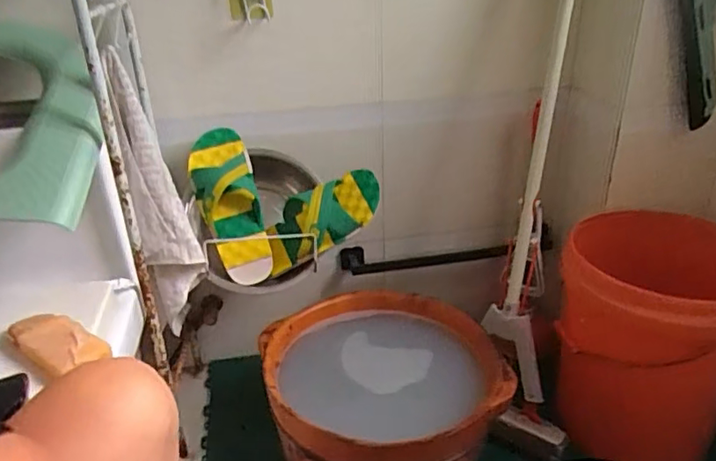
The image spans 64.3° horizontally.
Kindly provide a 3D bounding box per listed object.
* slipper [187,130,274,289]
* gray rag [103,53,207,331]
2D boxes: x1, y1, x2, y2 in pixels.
[{"bbox_3d":[-0.215,-0.040,0.977,0.103,0.270,0.075,-18,4,-31],"label":"slipper"},{"bbox_3d":[-0.293,-0.029,0.857,0.093,0.422,0.077,-10,33,-21],"label":"gray rag"}]

